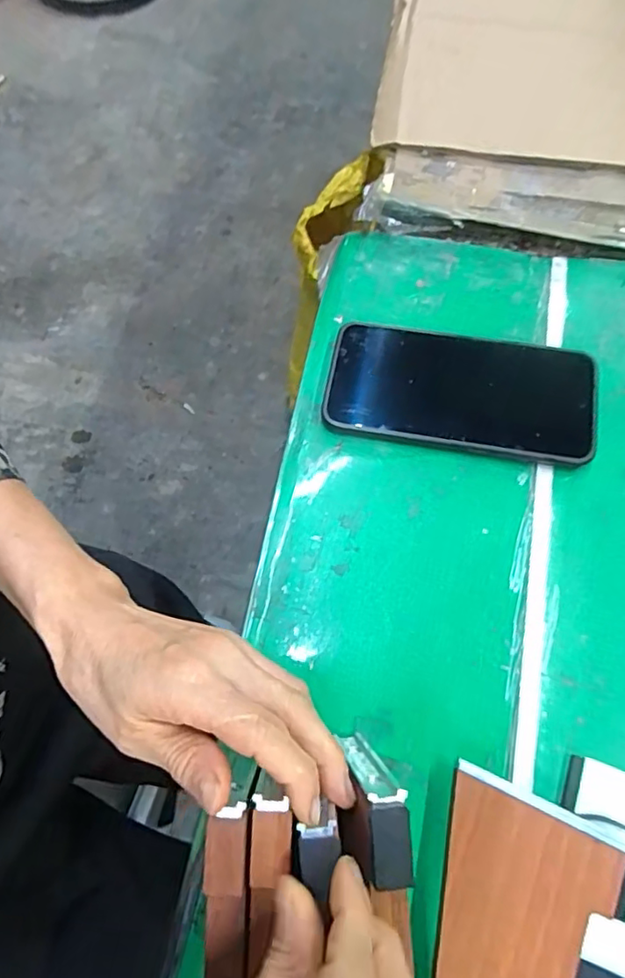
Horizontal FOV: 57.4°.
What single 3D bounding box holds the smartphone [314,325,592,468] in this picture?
[{"bbox_3d":[0.091,-0.060,0.356,0.159,0.015,0.078,11,70,5],"label":"smartphone"}]

